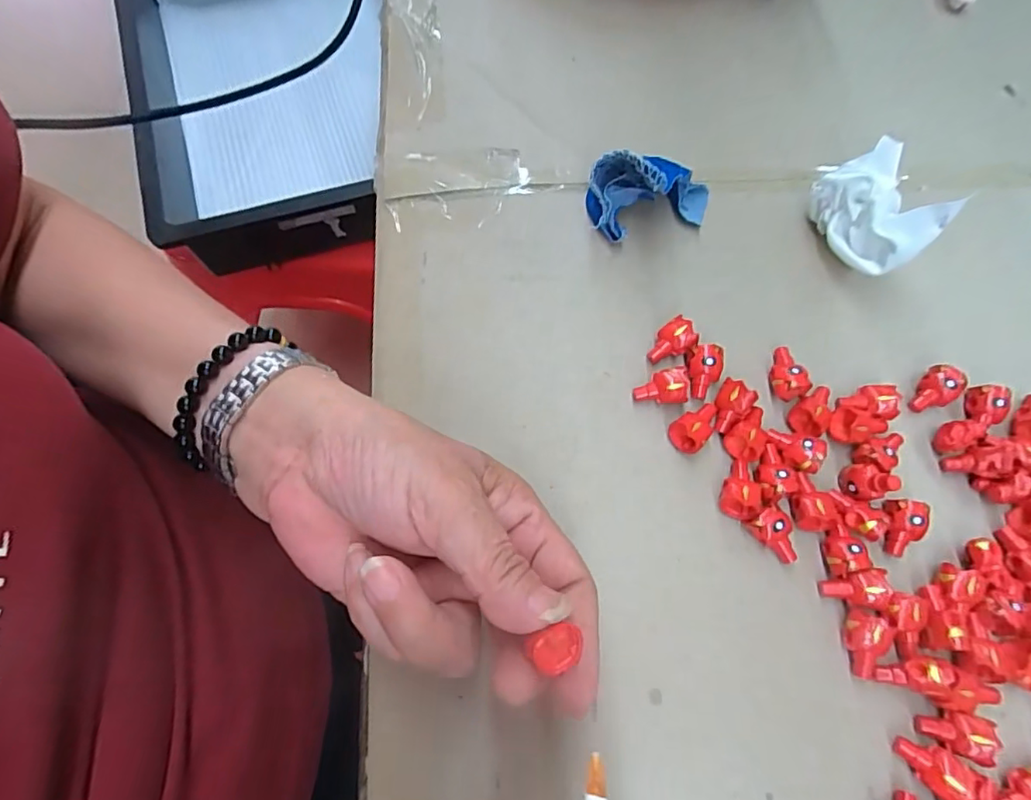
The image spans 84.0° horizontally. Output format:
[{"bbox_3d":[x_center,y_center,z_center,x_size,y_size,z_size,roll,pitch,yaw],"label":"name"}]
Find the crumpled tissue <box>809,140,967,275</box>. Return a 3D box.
[{"bbox_3d":[0.182,-0.094,0.288,0.042,0.053,0.057,-29,71,-11],"label":"crumpled tissue"}]

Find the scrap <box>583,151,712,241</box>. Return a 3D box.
[{"bbox_3d":[0.073,-0.108,0.290,0.067,0.045,0.028,-16,69,-6],"label":"scrap"}]

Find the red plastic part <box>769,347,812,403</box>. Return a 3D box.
[{"bbox_3d":[0.128,-0.013,0.271,0.015,0.013,0.025,-15,69,-6],"label":"red plastic part"}]

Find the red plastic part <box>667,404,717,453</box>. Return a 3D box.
[{"bbox_3d":[0.084,0.012,0.262,0.026,0.016,0.015,-35,73,-13],"label":"red plastic part"}]

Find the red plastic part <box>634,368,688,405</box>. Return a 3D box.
[{"bbox_3d":[0.068,-0.007,0.268,0.023,0.015,0.015,3,69,1],"label":"red plastic part"}]

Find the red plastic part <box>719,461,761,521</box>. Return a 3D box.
[{"bbox_3d":[0.100,0.039,0.255,0.015,0.015,0.026,23,70,8],"label":"red plastic part"}]

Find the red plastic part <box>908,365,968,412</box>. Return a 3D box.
[{"bbox_3d":[0.199,-0.005,0.270,0.024,0.013,0.018,-25,71,-10],"label":"red plastic part"}]

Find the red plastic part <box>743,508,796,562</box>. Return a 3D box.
[{"bbox_3d":[0.112,0.060,0.247,0.015,0.016,0.023,-25,71,-10],"label":"red plastic part"}]

